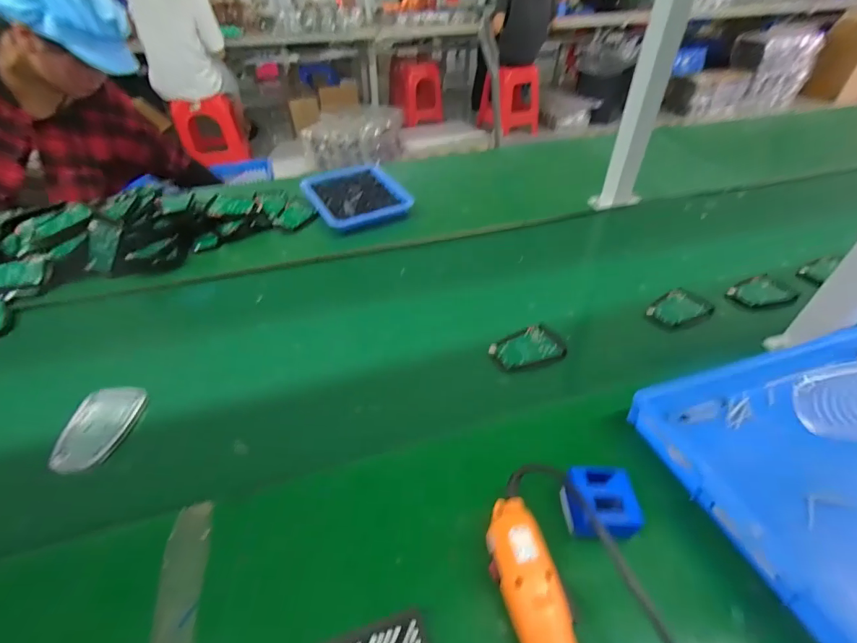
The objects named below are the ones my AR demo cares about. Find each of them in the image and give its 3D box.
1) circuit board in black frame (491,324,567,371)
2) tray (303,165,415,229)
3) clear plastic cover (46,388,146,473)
[{"bbox_3d":[0.128,0.035,0.542,0.092,0.014,0.062,-18,51,-15],"label":"circuit board in black frame"},{"bbox_3d":[-0.154,-0.267,0.849,0.179,0.027,0.226,-19,45,-19],"label":"tray"},{"bbox_3d":[-0.370,0.119,0.456,0.069,0.013,0.107,-5,42,-4],"label":"clear plastic cover"}]

